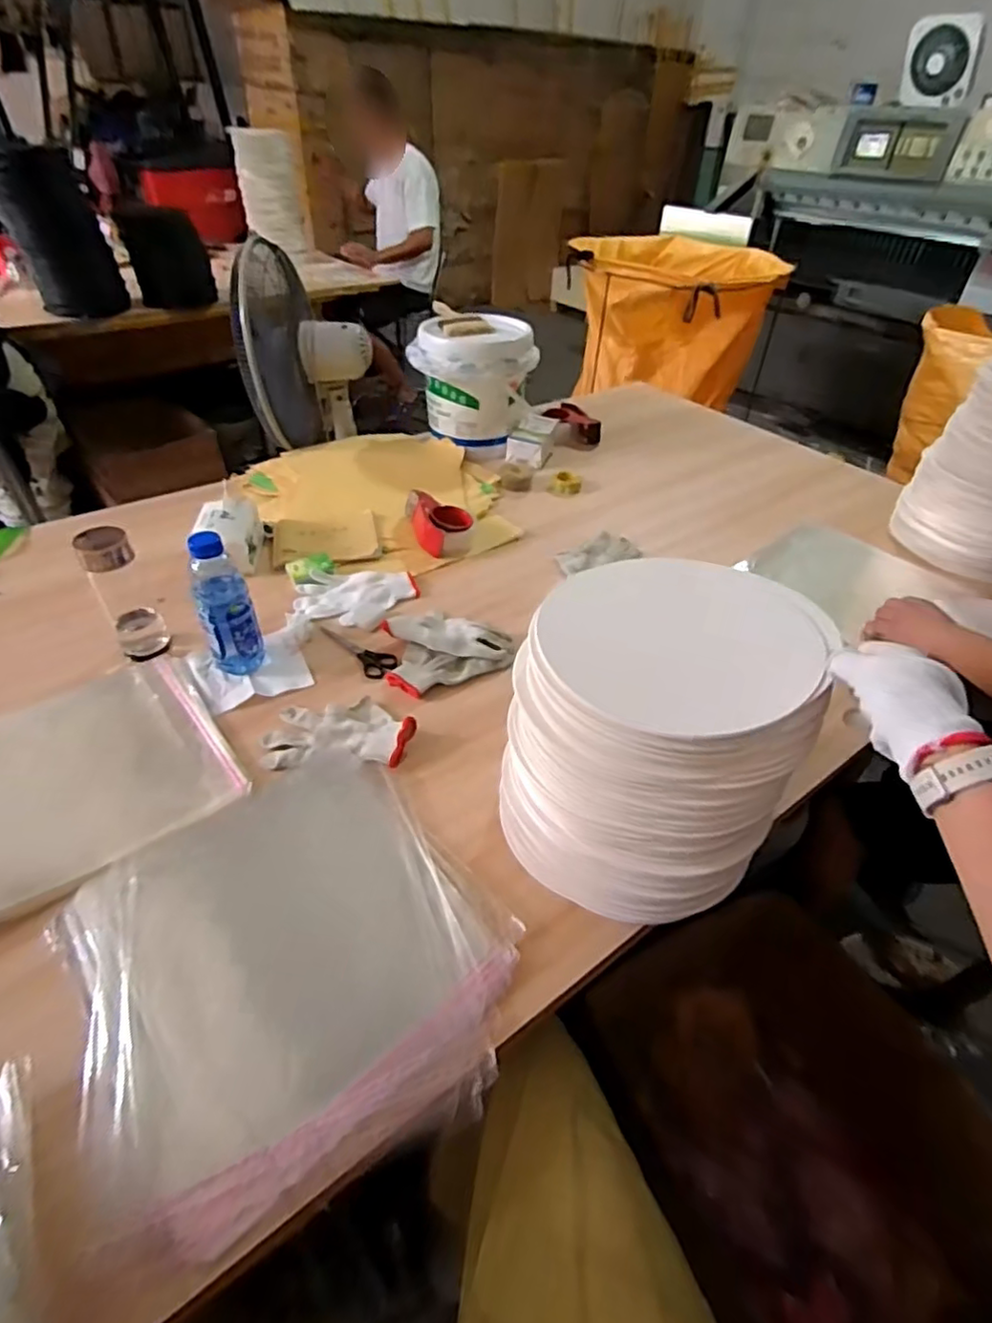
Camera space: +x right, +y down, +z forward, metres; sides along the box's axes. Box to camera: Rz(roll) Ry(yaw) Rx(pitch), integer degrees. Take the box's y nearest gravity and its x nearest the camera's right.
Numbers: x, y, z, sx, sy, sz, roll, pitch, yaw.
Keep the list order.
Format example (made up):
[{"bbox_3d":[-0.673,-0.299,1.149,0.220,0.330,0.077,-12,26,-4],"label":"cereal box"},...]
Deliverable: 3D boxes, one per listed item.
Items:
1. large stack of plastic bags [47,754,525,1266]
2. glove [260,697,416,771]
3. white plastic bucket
[{"bbox_3d":[-0.194,0.284,0.597,0.357,0.025,0.378,-30,52,-29],"label":"large stack of plastic bags"},{"bbox_3d":[-0.197,0.088,0.794,0.180,0.030,0.104,0,44,-2],"label":"glove"},{"bbox_3d":[-0.045,-0.614,1.377,0.232,0.221,0.208,24,46,22],"label":"white plastic bucket"}]

